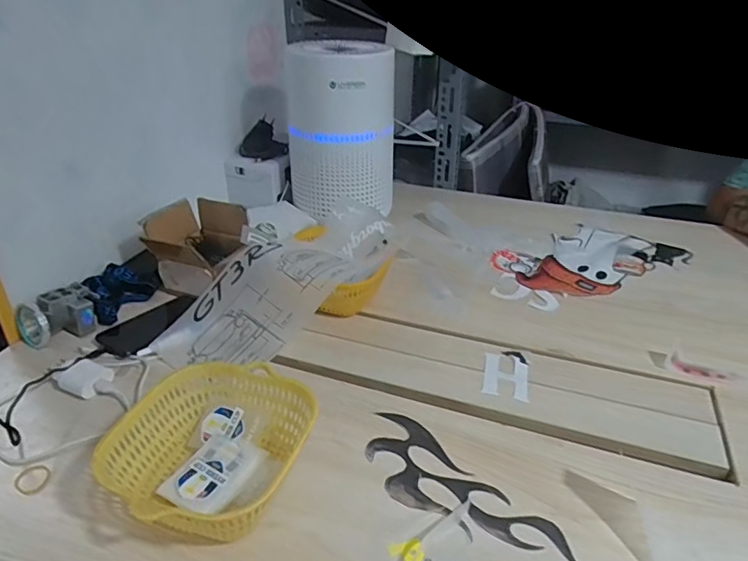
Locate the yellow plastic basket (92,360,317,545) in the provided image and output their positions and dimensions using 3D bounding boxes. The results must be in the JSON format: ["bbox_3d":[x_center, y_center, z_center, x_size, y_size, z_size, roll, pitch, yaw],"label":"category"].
[{"bbox_3d":[-0.141,0.152,0.477,0.153,0.067,0.164,15,32,22],"label":"yellow plastic basket"}]

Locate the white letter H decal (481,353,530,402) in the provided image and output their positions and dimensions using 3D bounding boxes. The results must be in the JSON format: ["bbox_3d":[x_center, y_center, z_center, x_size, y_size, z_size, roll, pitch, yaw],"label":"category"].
[{"bbox_3d":[0.160,0.114,0.634,0.052,0.004,0.075,10,30,14],"label":"white letter H decal"}]

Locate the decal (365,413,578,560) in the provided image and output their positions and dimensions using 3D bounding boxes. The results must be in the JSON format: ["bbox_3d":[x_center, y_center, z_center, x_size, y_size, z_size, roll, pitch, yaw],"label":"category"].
[{"bbox_3d":[0.071,0.196,0.488,0.080,0.005,0.217,-21,36,-36],"label":"decal"}]

